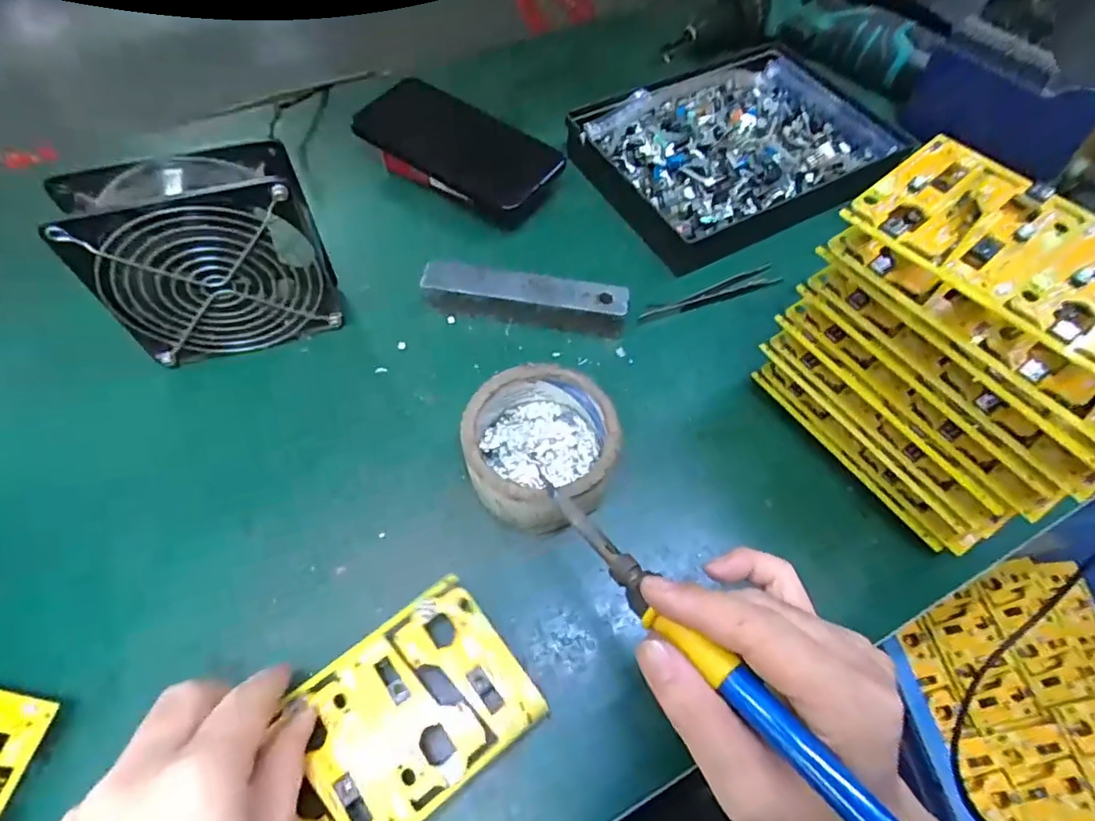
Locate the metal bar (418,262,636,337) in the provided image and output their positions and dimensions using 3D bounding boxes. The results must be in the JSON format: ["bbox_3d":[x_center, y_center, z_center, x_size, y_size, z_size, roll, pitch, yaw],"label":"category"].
[{"bbox_3d":[-0.014,-0.076,0.404,0.136,0.028,0.024,9,59,5],"label":"metal bar"}]

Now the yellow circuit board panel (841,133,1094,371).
[{"bbox_3d":[0.200,-0.059,0.237,0.079,0.014,0.143,-37,66,-21],"label":"yellow circuit board panel"}]

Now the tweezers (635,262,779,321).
[{"bbox_3d":[0.117,-0.083,0.421,0.108,0.006,0.019,-20,61,-12],"label":"tweezers"}]

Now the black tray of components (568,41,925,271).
[{"bbox_3d":[0.158,-0.221,0.486,0.240,0.028,0.175,-27,63,-16],"label":"black tray of components"}]

